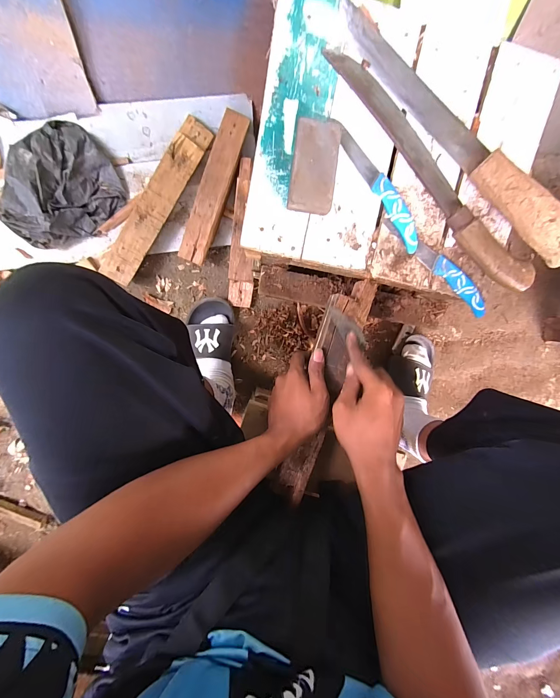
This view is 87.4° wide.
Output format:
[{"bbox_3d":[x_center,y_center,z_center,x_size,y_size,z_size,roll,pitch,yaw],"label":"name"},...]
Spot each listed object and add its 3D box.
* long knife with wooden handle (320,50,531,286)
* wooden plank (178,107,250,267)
[{"bbox_3d":[0.183,-0.200,0.342,0.049,0.027,0.342,-44,99,1],"label":"long knife with wooden handle"},{"bbox_3d":[-0.134,-0.325,0.600,0.060,0.019,0.297,20,95,-8],"label":"wooden plank"}]

